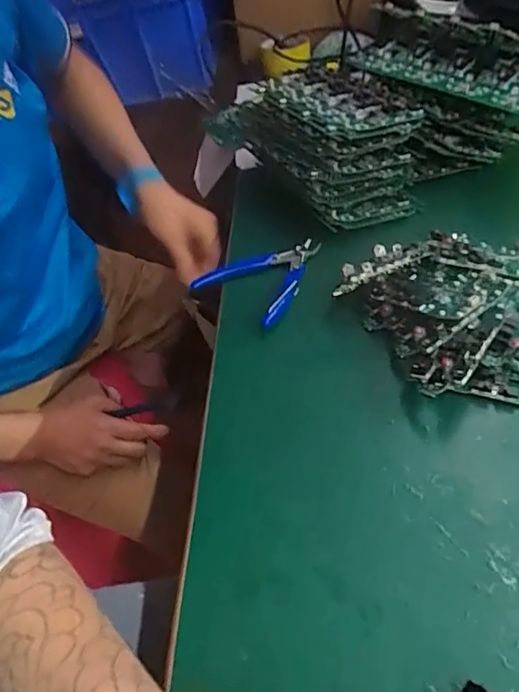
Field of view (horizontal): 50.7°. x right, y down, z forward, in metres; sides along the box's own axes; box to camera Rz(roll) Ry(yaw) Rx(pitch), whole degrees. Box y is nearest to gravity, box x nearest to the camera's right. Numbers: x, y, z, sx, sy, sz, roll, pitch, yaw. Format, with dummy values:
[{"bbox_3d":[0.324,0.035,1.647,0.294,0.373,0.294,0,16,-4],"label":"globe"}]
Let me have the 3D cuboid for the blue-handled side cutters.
[{"bbox_3d":[0.013,-0.067,0.523,0.112,0.024,0.099,-35,50,-26],"label":"blue-handled side cutters"}]

